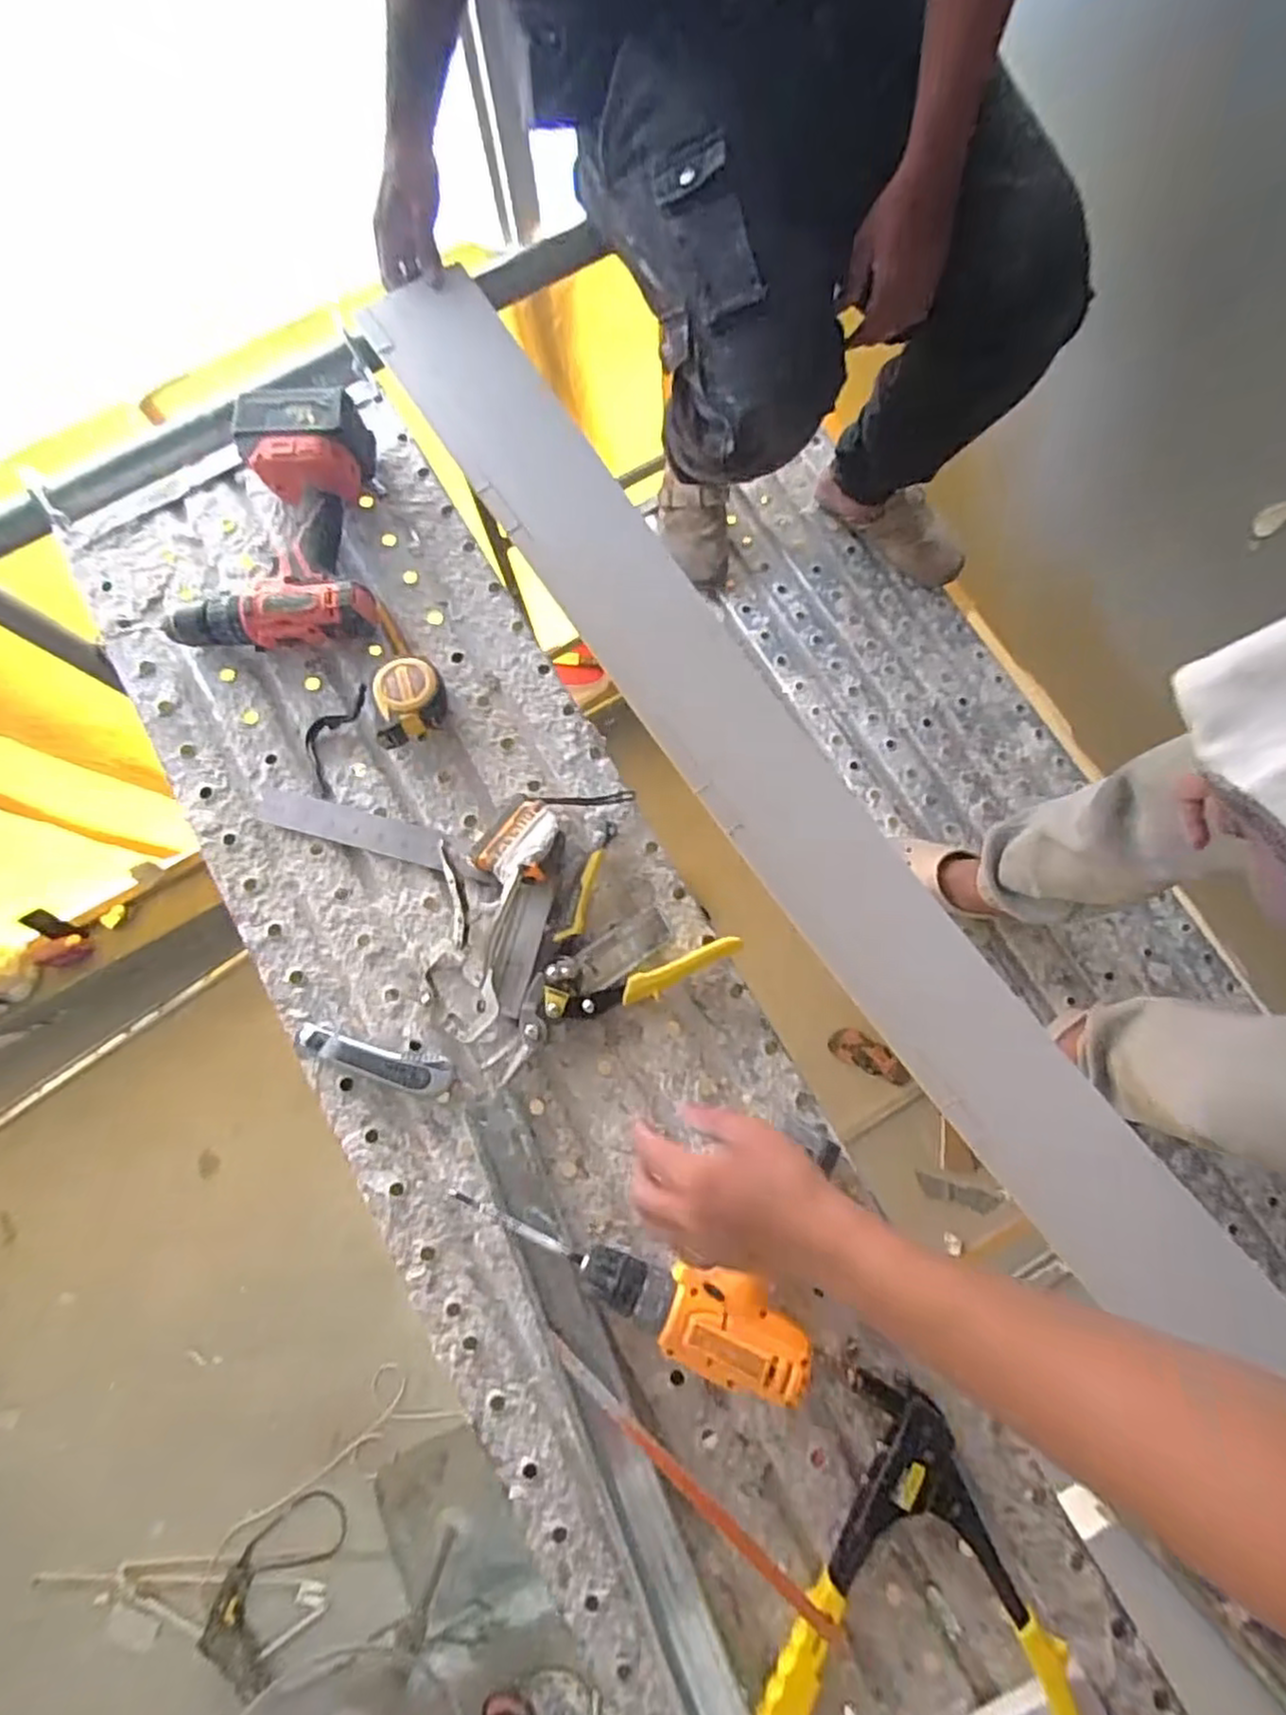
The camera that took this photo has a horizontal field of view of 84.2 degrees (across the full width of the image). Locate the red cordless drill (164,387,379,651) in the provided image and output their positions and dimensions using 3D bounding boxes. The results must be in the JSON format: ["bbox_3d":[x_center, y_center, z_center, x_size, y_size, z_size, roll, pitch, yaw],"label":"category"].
[{"bbox_3d":[-0.365,-0.328,0.697,0.201,0.075,0.238,-1,79,1],"label":"red cordless drill"}]

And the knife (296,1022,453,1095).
[{"bbox_3d":[-0.241,0.179,0.629,0.146,0.025,0.032,13,79,4],"label":"knife"}]

